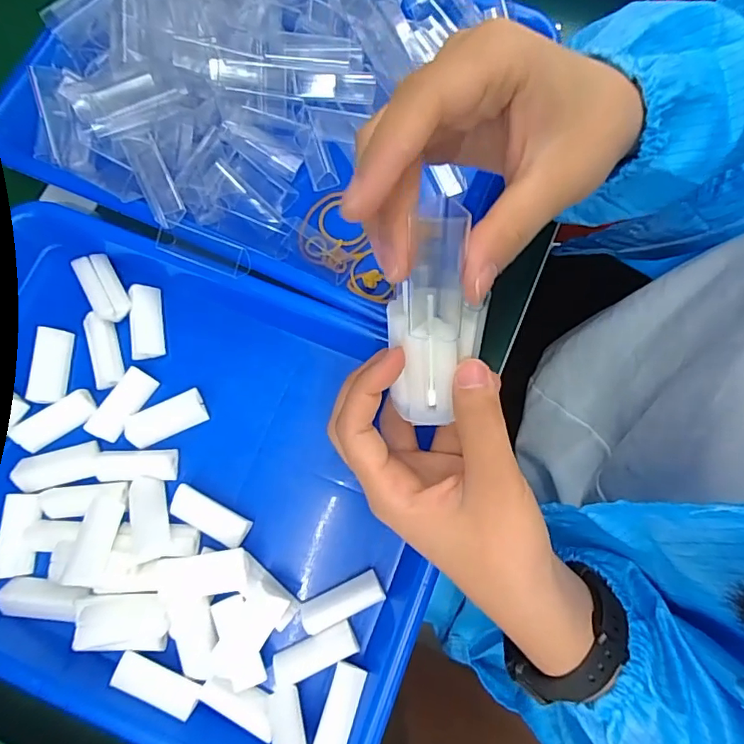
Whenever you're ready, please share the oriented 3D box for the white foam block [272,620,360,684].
[{"bbox_3d":[-0.031,0.153,0.277,0.047,0.011,0.015,-24,78,-4],"label":"white foam block"}]

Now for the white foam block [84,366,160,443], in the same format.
[{"bbox_3d":[-0.152,0.019,0.310,0.019,0.010,0.045,33,80,8],"label":"white foam block"}]

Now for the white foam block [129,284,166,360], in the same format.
[{"bbox_3d":[-0.144,-0.032,0.325,0.019,0.014,0.045,-8,77,-1],"label":"white foam block"}]

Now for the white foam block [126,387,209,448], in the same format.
[{"bbox_3d":[-0.126,0.028,0.312,0.047,0.008,0.022,-26,78,-5],"label":"white foam block"}]

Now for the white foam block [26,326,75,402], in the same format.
[{"bbox_3d":[-0.199,-0.005,0.315,0.020,0.012,0.045,3,77,2],"label":"white foam block"}]

